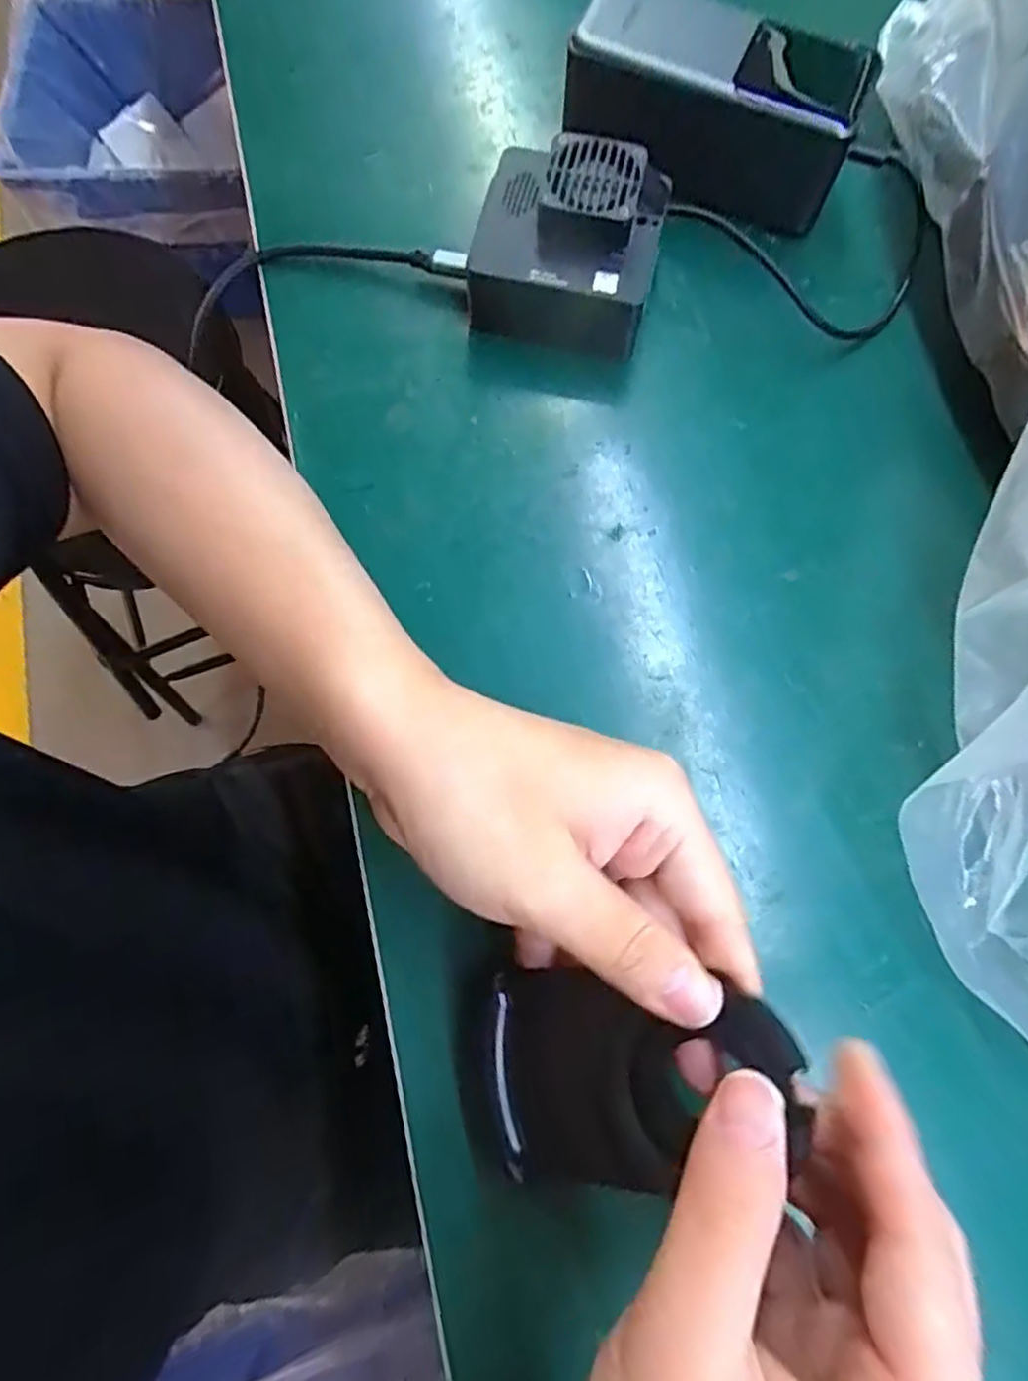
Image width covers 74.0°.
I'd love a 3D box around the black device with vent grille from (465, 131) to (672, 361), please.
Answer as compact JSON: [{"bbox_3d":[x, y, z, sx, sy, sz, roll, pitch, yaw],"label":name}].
[{"bbox_3d":[0.022,-0.196,0.303,0.080,0.046,0.074,11,75,2],"label":"black device with vent grille"}]

